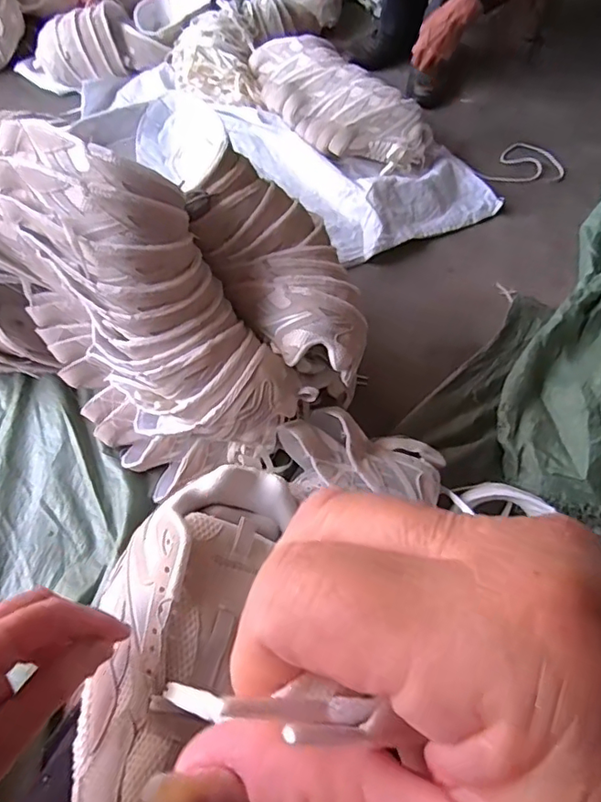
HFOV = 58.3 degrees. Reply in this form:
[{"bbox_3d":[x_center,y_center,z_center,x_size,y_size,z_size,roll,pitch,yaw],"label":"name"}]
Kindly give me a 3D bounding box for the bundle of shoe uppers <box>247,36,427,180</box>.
[{"bbox_3d":[0.058,-0.680,1.238,0.178,0.151,0.496,-37,66,-21],"label":"bundle of shoe uppers"}]

